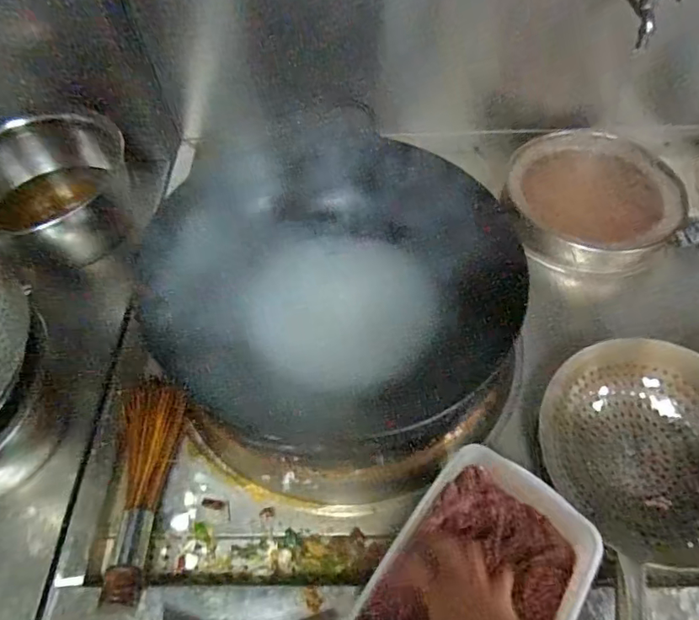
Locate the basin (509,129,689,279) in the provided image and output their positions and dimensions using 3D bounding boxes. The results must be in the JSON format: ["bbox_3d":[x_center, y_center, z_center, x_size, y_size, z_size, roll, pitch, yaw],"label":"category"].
[{"bbox_3d":[0.441,-0.205,0.911,0.283,0.082,0.289,-1,55,1],"label":"basin"}]

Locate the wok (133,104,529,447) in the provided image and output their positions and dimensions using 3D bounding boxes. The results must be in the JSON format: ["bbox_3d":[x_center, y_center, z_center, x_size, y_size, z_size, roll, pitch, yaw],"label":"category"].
[{"bbox_3d":[-0.026,-0.056,0.699,0.473,0.137,0.460,-12,78,-2],"label":"wok"}]

